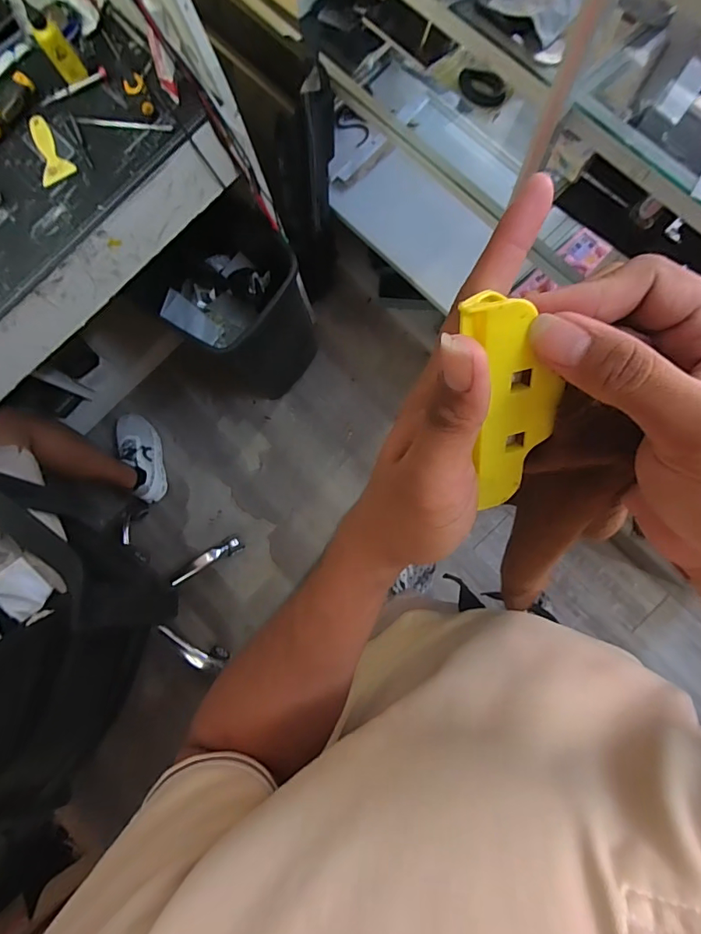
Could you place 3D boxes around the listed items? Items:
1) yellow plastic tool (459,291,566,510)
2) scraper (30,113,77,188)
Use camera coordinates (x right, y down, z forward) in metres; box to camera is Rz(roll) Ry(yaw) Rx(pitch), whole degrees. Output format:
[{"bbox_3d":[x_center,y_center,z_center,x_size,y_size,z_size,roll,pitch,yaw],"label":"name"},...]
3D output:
[{"bbox_3d":[0.070,-0.027,0.196,0.038,0.015,0.097,-15,127,3],"label":"yellow plastic tool"},{"bbox_3d":[-0.466,-0.488,0.701,0.051,0.007,0.116,-27,81,1],"label":"scraper"}]

